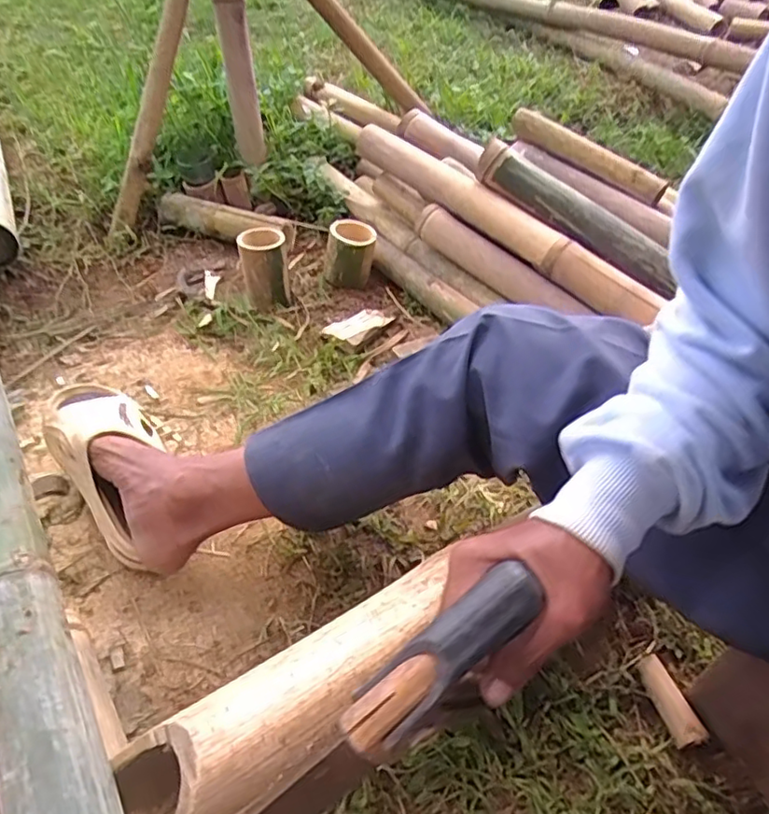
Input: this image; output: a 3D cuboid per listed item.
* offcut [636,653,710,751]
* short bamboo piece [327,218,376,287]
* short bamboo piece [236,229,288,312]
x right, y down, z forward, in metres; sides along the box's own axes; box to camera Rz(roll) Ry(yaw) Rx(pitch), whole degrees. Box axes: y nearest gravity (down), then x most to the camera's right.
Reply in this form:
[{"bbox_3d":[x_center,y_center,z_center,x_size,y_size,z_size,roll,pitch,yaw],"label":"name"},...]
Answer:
[{"bbox_3d":[0.272,0.281,0.580,0.027,0.018,0.079,-10,44,-10],"label":"offcut"},{"bbox_3d":[-0.061,-0.277,1.094,0.091,0.102,0.081,-1,43,0],"label":"short bamboo piece"},{"bbox_3d":[-0.201,-0.231,1.025,0.075,0.119,0.093,-8,44,-8],"label":"short bamboo piece"}]

